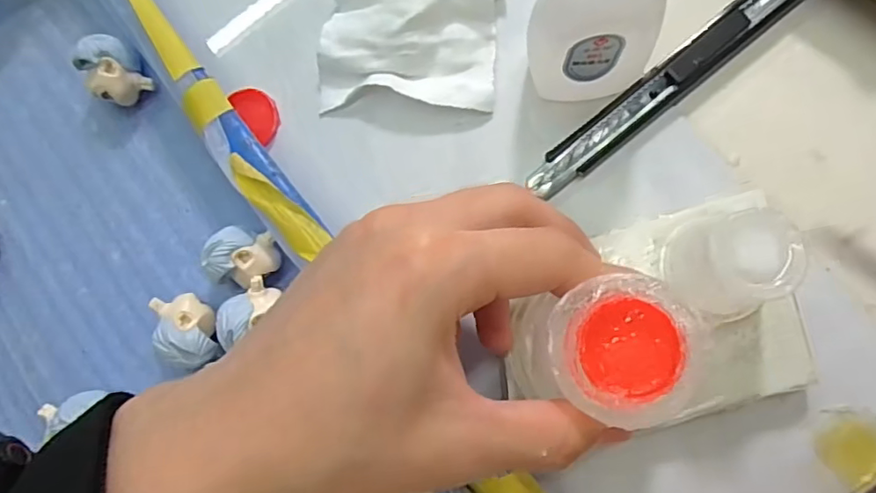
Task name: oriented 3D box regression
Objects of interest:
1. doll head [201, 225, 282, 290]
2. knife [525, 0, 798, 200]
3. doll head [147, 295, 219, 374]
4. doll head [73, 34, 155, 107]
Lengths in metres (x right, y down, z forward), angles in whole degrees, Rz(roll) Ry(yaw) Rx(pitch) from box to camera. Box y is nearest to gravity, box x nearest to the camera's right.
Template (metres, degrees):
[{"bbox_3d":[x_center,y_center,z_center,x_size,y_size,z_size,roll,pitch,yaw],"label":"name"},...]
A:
[{"bbox_3d":[-0.073,0.005,0.212,0.024,0.023,0.022,-1,84,6],"label":"doll head"},{"bbox_3d":[0.091,-0.065,0.212,0.132,0.011,0.015,-39,81,1],"label":"knife"},{"bbox_3d":[-0.094,0.032,0.210,0.020,0.022,0.028,-26,81,3],"label":"doll head"},{"bbox_3d":[-0.134,-0.072,0.228,0.020,0.024,0.022,-1,84,6],"label":"doll head"}]

